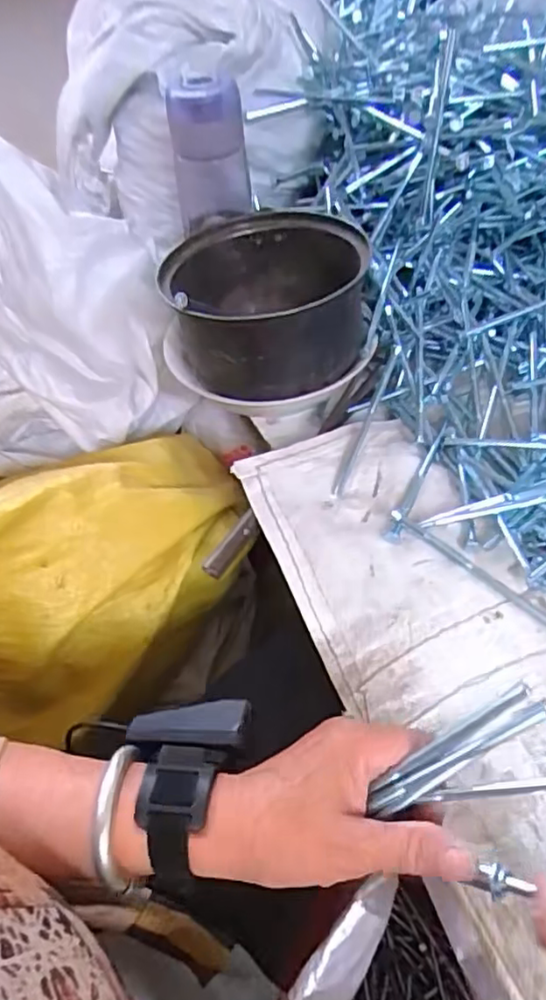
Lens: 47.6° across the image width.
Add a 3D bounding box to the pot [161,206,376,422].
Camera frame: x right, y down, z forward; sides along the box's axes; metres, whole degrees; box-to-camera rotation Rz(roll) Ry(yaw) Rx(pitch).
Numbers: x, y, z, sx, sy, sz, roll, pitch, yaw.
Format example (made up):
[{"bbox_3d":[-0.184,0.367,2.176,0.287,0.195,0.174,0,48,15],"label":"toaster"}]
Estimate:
[{"bbox_3d":[-0.006,-0.155,0.531,0.165,0.104,0.172,-3,52,4],"label":"pot"}]

